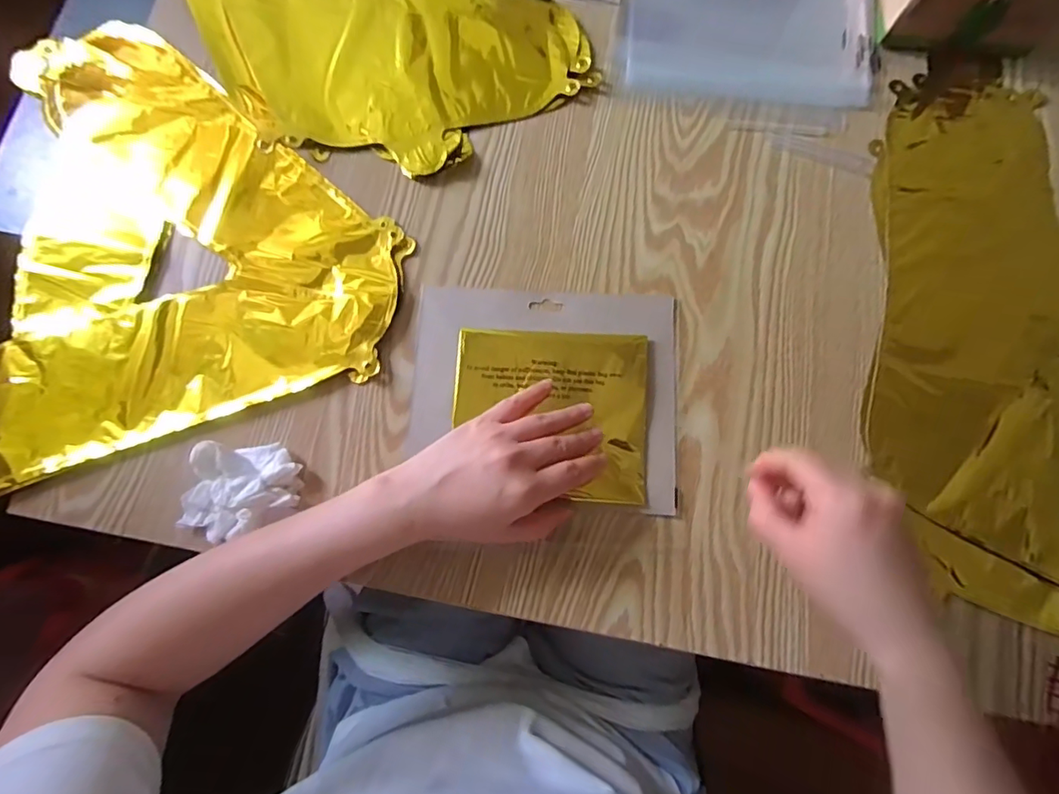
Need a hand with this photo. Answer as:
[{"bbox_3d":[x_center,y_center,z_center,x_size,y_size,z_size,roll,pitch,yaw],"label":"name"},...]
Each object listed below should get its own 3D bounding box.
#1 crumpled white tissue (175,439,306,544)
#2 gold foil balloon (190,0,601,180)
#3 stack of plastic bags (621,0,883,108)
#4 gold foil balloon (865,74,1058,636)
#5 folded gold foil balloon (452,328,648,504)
[{"bbox_3d":[-0.204,0.065,0.364,0.078,0.021,0.063,-1,78,0],"label":"crumpled white tissue"},{"bbox_3d":[-0.171,-0.368,0.454,0.249,0.015,0.421,-38,81,-8],"label":"gold foil balloon"},{"bbox_3d":[0.200,-0.383,0.467,0.219,0.007,0.268,7,78,1],"label":"stack of plastic bags"},{"bbox_3d":[0.358,-0.054,0.390,0.190,0.009,0.415,9,78,2],"label":"gold foil balloon"},{"bbox_3d":[0.015,0.010,0.379,0.140,0.006,0.120,4,78,1],"label":"folded gold foil balloon"}]

